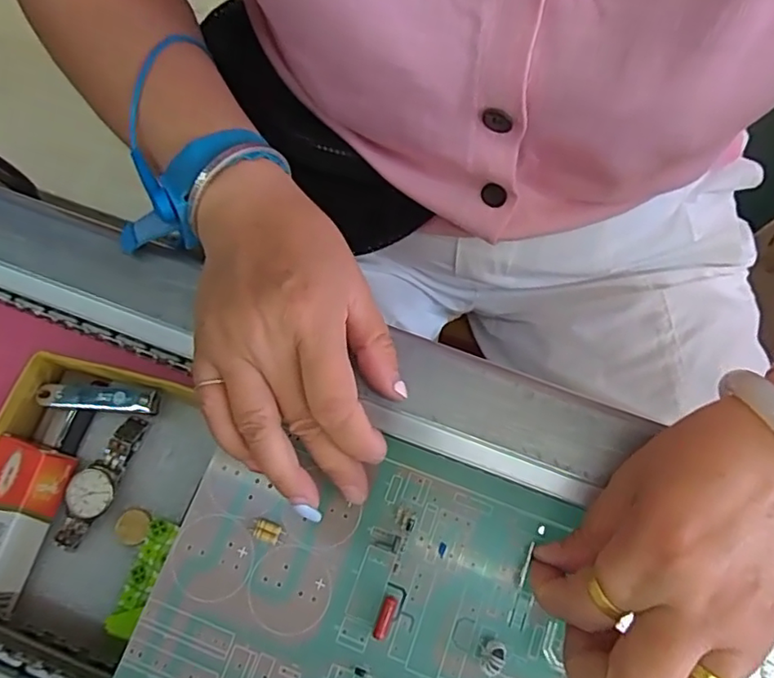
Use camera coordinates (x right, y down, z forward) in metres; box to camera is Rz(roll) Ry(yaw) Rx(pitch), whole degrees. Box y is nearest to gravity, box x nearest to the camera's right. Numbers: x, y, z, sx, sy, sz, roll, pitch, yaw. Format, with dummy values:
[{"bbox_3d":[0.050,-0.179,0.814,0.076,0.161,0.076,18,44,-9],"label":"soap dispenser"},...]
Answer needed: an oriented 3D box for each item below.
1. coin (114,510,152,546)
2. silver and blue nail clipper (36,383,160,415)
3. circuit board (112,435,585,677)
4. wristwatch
[{"bbox_3d":[-0.146,0.108,0.328,0.019,0.004,0.019,0,74,0],"label":"coin"},{"bbox_3d":[-0.173,0.035,0.343,0.078,0.020,0.015,5,74,1],"label":"silver and blue nail clipper"},{"bbox_3d":[-0.007,0.117,0.239,0.182,0.016,0.144,19,75,5],"label":"circuit board"},{"bbox_3d":[-0.168,0.082,0.331,0.027,0.011,0.077,15,75,4],"label":"wristwatch"}]

